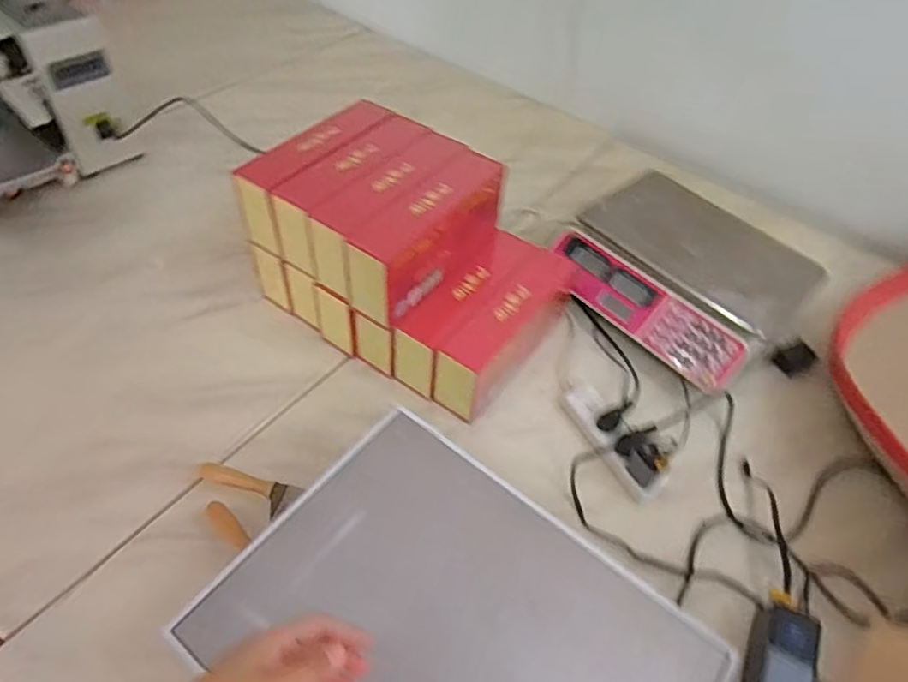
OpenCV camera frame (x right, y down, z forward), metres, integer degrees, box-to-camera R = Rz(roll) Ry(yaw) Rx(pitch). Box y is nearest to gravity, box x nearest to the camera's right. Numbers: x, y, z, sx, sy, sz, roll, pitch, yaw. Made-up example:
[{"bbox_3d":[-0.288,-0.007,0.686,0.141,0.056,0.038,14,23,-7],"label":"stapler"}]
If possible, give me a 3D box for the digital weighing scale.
[{"bbox_3d":[0.374,-0.114,0.970,0.328,0.134,0.328,-33,60,-28],"label":"digital weighing scale"}]

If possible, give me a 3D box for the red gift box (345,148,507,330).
[{"bbox_3d":[-0.032,-0.144,0.799,0.075,0.117,0.248,33,54,20],"label":"red gift box"}]

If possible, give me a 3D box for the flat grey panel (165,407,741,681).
[{"bbox_3d":[0.005,0.270,0.520,0.405,0.026,0.305,33,55,21],"label":"flat grey panel"}]

